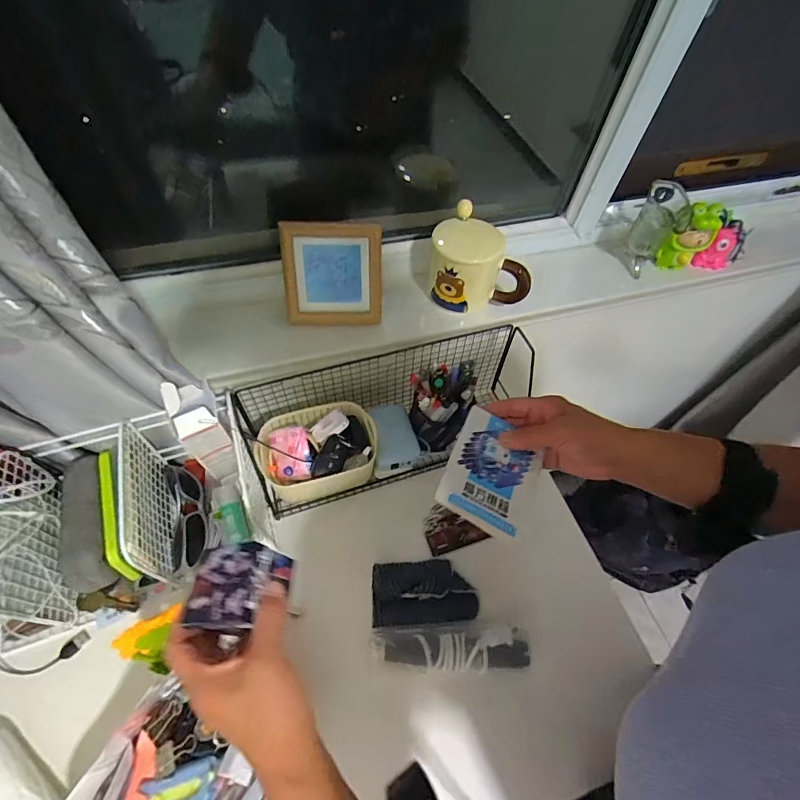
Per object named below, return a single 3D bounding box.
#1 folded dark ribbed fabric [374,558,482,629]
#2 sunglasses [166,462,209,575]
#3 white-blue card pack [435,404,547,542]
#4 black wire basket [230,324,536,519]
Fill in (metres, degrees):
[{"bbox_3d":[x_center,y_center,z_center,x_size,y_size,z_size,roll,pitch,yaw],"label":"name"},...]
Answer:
[{"bbox_3d":[0.030,0.241,0.523,0.128,0.023,0.074,-2,57,-6],"label":"folded dark ribbed fabric"},{"bbox_3d":[-0.286,0.143,0.551,0.047,0.042,0.161,-15,60,-14],"label":"sunglasses"},{"bbox_3d":[0.083,0.063,0.375,0.078,0.007,0.119,29,46,9],"label":"white-blue card pack"},{"bbox_3d":[-0.005,0.015,0.590,0.397,0.150,0.138,-19,61,-16],"label":"black wire basket"}]

